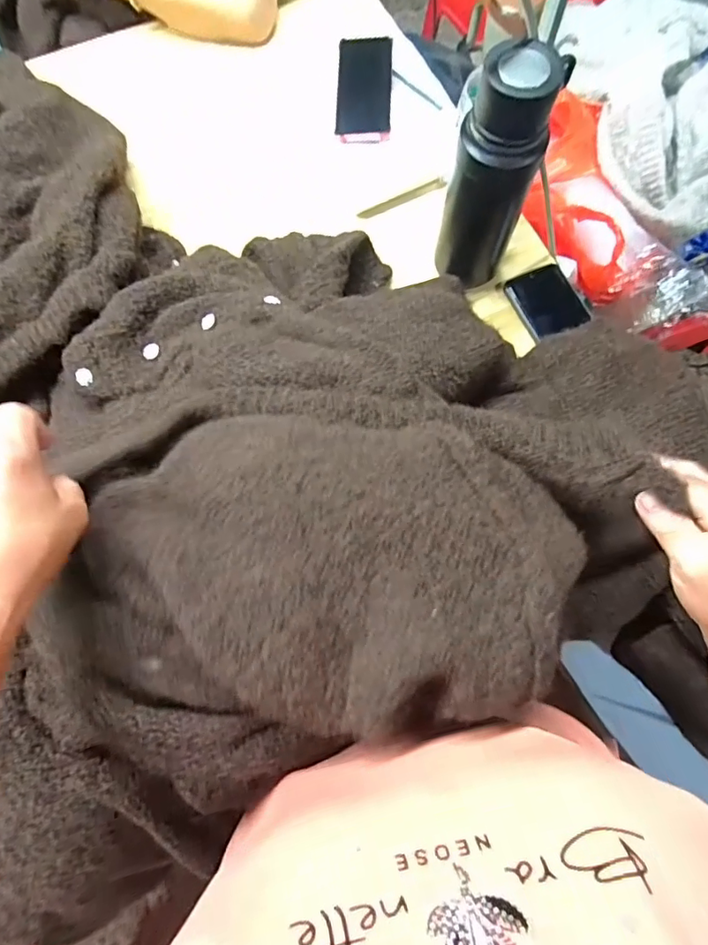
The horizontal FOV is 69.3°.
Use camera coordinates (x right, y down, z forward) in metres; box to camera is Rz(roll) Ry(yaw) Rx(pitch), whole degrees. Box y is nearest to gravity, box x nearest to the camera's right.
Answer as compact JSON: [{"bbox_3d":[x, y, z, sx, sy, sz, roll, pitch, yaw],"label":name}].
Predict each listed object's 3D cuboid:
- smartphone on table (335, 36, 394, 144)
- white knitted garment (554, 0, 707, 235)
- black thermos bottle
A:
[{"bbox_3d":[0.016,-0.538,0.720,0.076,0.011,0.170,2,80,0],"label":"smartphone on table"},{"bbox_3d":[0.511,-0.593,0.795,0.327,0.096,0.463,-15,75,-4],"label":"white knitted garment"},{"bbox_3d":[0.143,-0.300,0.539,0.080,0.233,0.069,26,76,8],"label":"black thermos bottle"}]

